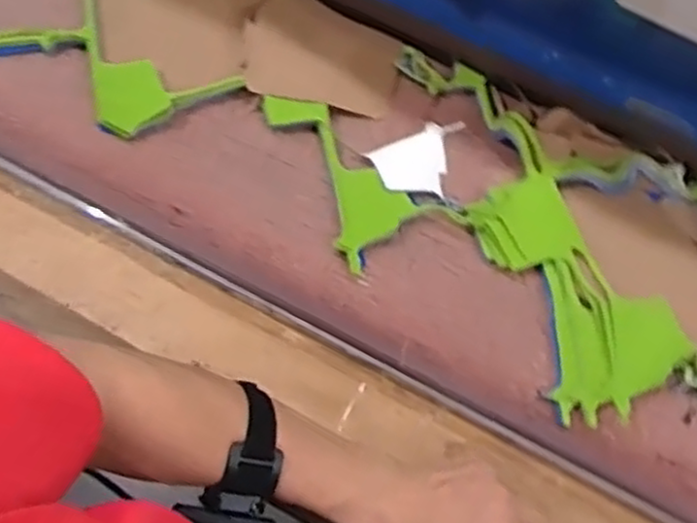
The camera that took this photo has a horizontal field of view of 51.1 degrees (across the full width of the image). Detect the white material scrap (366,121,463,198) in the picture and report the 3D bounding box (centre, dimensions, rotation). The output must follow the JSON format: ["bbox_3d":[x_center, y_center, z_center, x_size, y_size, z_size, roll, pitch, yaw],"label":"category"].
[{"bbox_3d":[0.056,-0.093,0.632,0.070,0.012,0.077,11,70,3],"label":"white material scrap"}]

